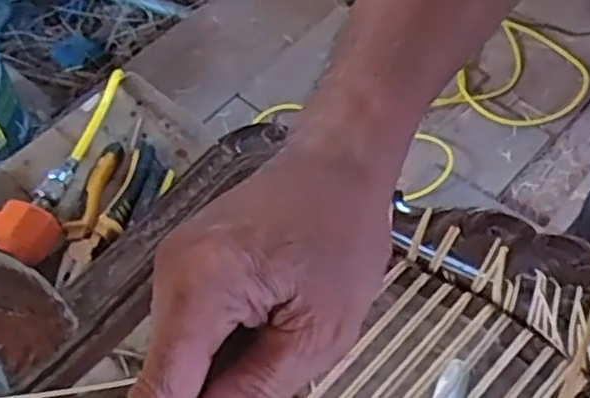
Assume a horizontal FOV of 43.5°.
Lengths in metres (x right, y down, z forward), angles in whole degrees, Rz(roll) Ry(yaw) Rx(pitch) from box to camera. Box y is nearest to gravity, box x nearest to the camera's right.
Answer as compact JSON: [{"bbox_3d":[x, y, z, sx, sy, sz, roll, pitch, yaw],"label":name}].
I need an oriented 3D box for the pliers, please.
[{"bbox_3d":[-0.167,0.012,0.666,0.055,0.026,0.150,8,57,8],"label":"pliers"}]

